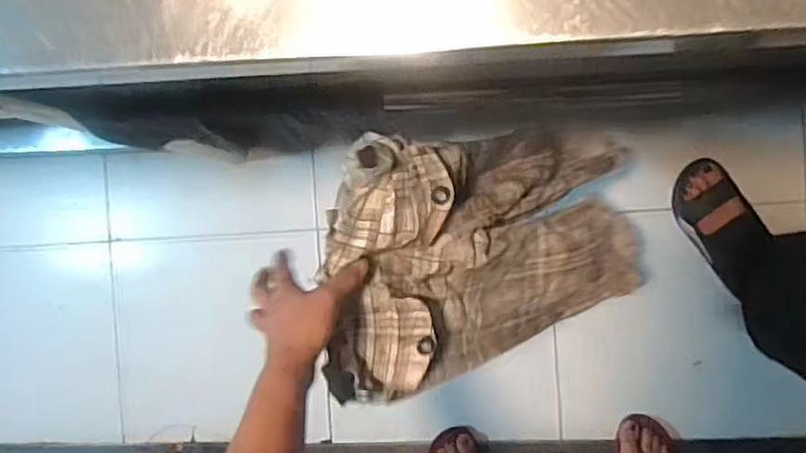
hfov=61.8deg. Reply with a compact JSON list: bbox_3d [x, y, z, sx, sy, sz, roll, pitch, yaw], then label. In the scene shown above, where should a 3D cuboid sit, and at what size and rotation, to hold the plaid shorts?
[{"bbox_3d":[0.115,0.027,0.778,0.074,0.483,0.255,11,104,47],"label":"plaid shorts"}]

